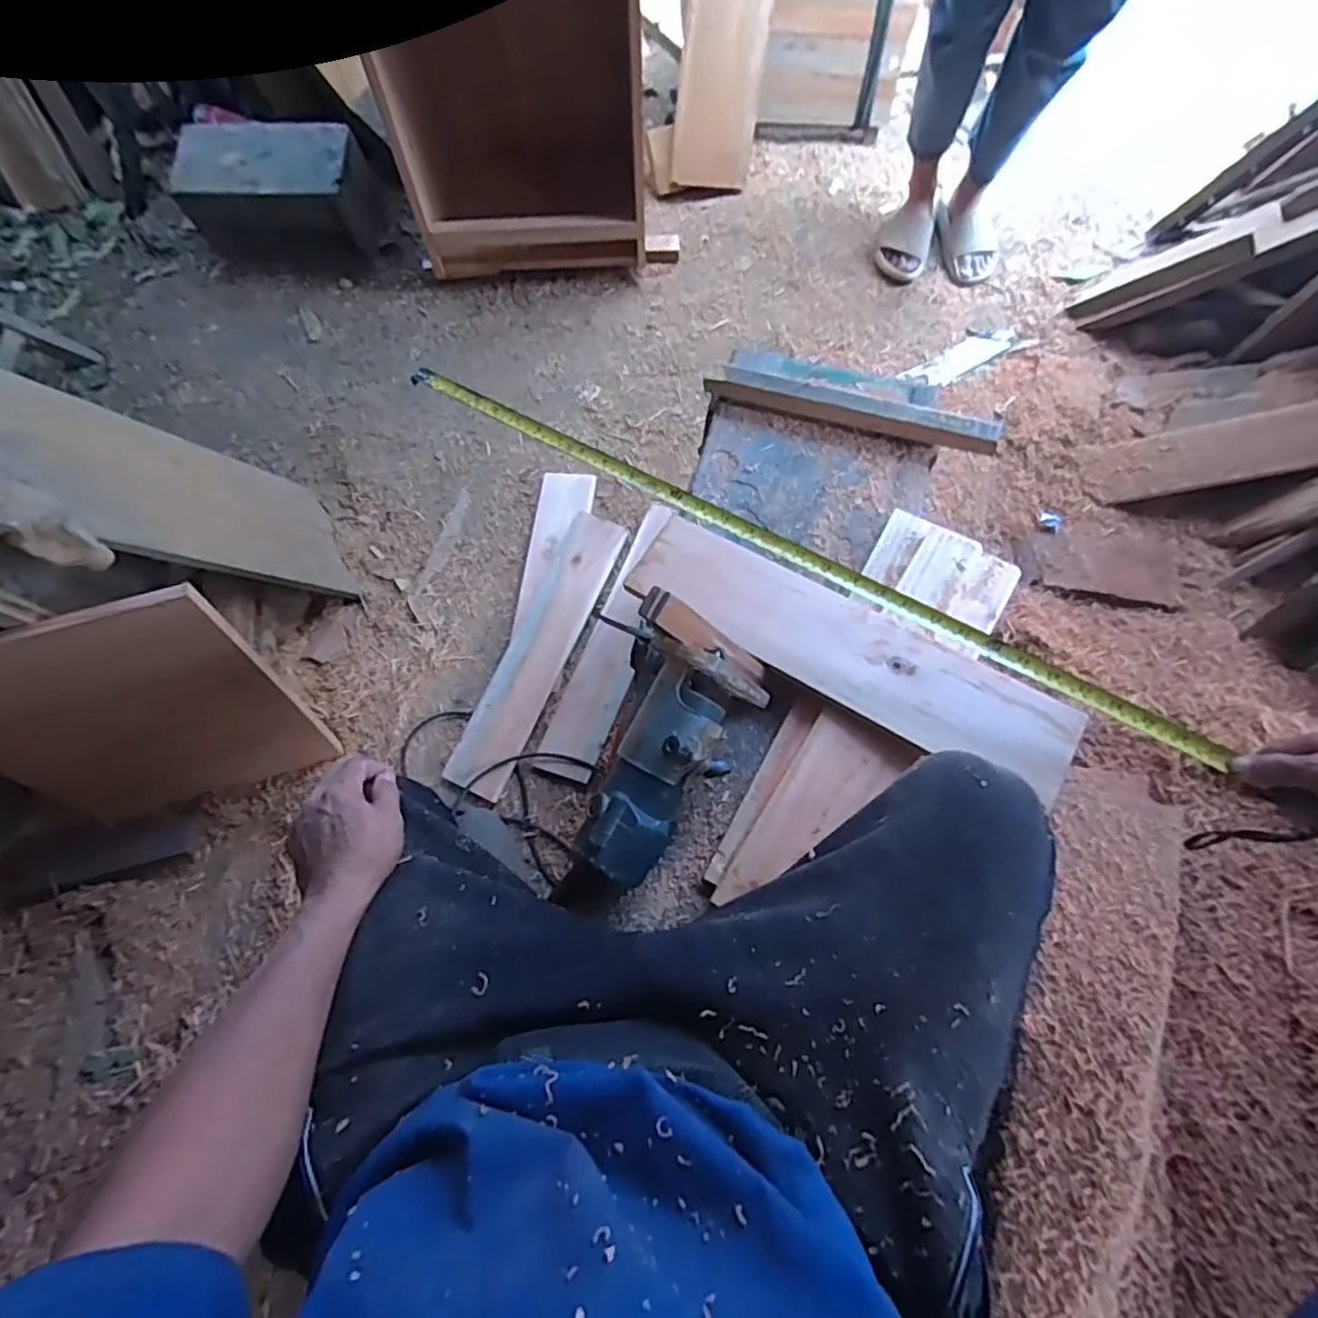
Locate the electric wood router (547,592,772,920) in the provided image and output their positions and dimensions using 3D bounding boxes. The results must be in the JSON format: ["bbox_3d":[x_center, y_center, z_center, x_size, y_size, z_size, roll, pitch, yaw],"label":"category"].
[{"bbox_3d":[-0.004,0.089,0.574,0.137,0.109,0.264,21,87,7],"label":"electric wood router"}]

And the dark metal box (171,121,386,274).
[{"bbox_3d":[-0.793,-0.976,1.380,0.385,0.198,0.183,0,67,0],"label":"dark metal box"}]

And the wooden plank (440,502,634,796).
[{"bbox_3d":[-0.206,-0.019,1.150,0.106,0.034,0.530,22,71,7],"label":"wooden plank"}]

